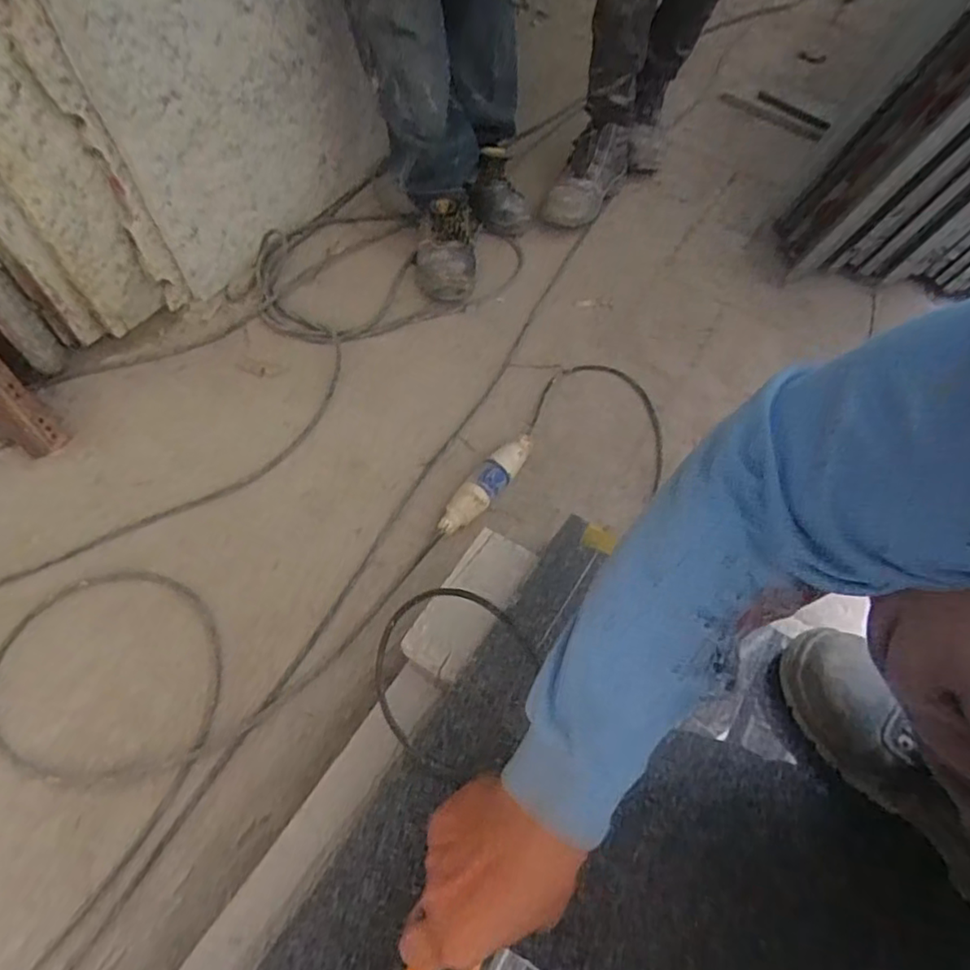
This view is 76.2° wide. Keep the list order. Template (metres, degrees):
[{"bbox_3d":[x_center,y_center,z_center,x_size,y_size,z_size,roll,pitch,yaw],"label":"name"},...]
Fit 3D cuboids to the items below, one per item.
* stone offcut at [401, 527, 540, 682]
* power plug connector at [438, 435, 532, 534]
[{"bbox_3d":[-0.014,0.119,0.641,0.070,0.017,0.163,29,60,14],"label":"stone offcut"},{"bbox_3d":[0.006,-0.004,0.892,0.044,0.043,0.198,33,61,16],"label":"power plug connector"}]

